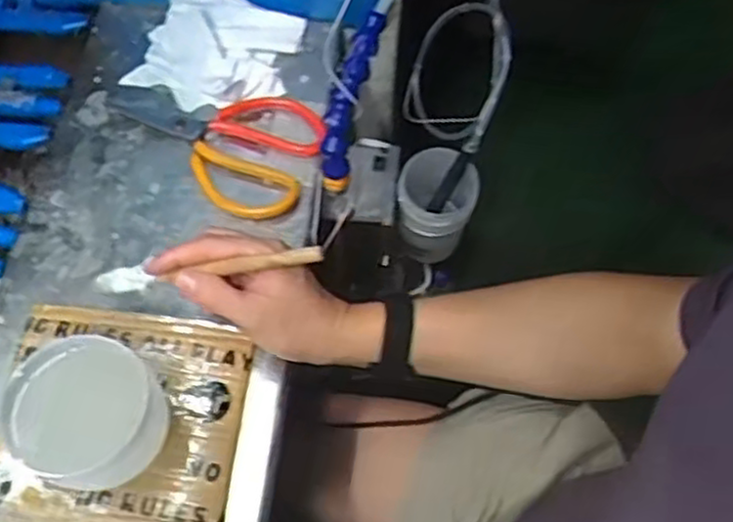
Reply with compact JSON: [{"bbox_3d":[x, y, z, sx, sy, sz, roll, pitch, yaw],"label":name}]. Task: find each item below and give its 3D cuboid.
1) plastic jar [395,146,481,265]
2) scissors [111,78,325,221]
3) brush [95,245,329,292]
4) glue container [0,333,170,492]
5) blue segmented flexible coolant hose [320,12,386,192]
[{"bbox_3d":[0.070,-0.054,0.742,0.072,0.124,0.071,1,64,-1],"label":"plastic jar"},{"bbox_3d":[-0.145,-0.104,0.655,0.202,0.018,0.123,12,64,4],"label":"scissors"},{"bbox_3d":[-0.118,0.005,0.527,0.188,0.018,0.014,-8,62,19],"label":"brush"},{"bbox_3d":[-0.188,0.103,0.505,0.087,0.073,0.089,1,64,-1],"label":"glue container"},{"bbox_3d":[-0.016,-0.128,0.607,0.025,0.034,0.145,18,107,7],"label":"blue segmented flexible coolant hose"}]

